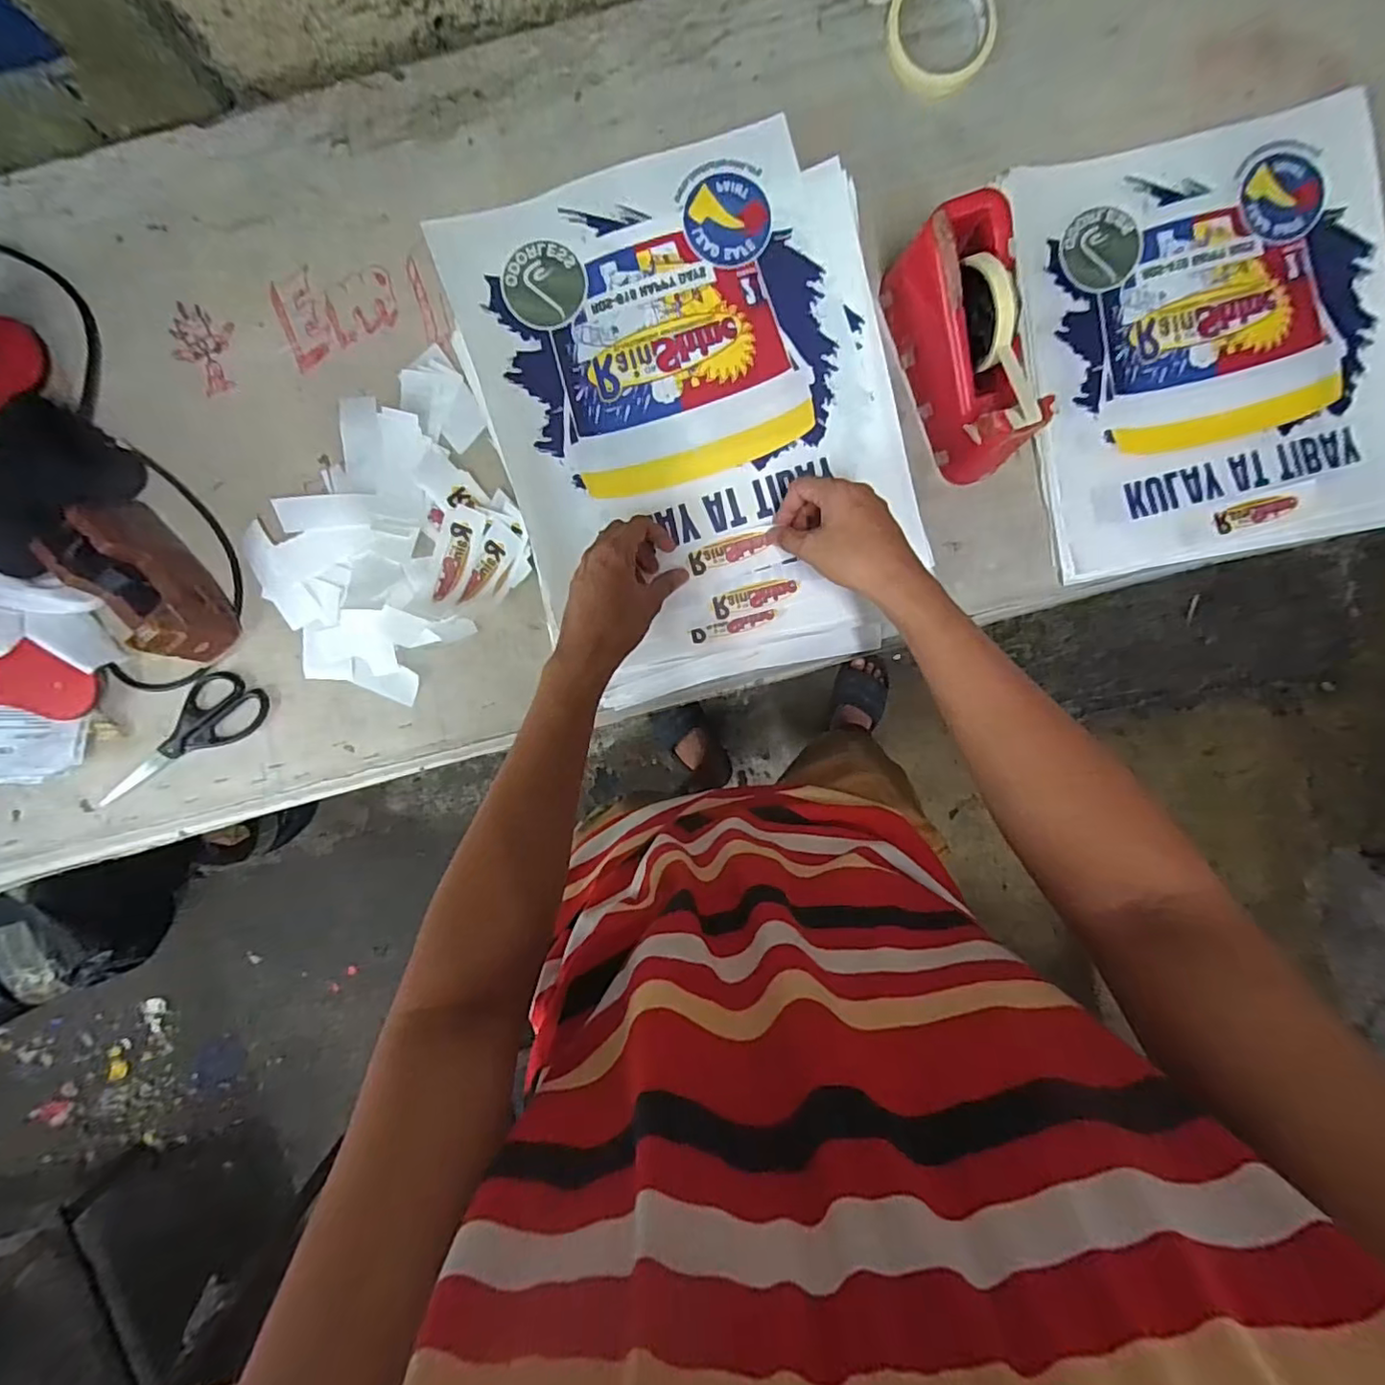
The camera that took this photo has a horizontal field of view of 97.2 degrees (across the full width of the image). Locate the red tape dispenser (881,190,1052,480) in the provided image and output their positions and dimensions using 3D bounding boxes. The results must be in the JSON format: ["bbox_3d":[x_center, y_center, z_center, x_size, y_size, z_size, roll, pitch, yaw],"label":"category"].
[{"bbox_3d":[0.233,-0.290,0.525,0.080,0.103,0.202,-14,96,0],"label":"red tape dispenser"}]

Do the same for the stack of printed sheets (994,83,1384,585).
[{"bbox_3d":[0.480,-0.317,0.565,0.332,0.028,0.371,-11,93,-1],"label":"stack of printed sheets"}]

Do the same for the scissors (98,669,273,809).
[{"bbox_3d":[-0.504,0.049,0.597,0.191,0.012,0.062,-36,96,2],"label":"scissors"}]

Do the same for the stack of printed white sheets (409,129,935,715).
[{"bbox_3d":[0.004,-0.234,0.563,0.350,0.060,0.454,-17,93,-1],"label":"stack of printed white sheets"}]

